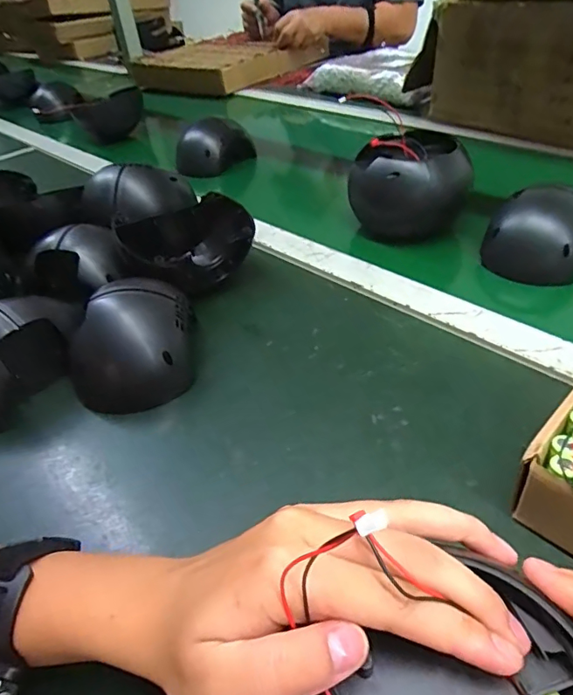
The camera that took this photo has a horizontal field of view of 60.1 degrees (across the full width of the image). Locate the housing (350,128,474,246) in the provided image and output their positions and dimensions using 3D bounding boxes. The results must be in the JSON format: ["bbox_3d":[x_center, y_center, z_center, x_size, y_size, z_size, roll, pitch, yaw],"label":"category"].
[{"bbox_3d":[0.141,-0.188,0.557,0.121,0.090,0.129,8,42,16],"label":"housing"}]

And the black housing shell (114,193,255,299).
[{"bbox_3d":[-0.092,-0.096,0.492,0.132,0.067,0.084,-26,44,-22],"label":"black housing shell"}]

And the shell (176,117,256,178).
[{"bbox_3d":[-0.112,-0.310,0.755,0.117,0.064,0.076,-12,41,-7],"label":"shell"}]

